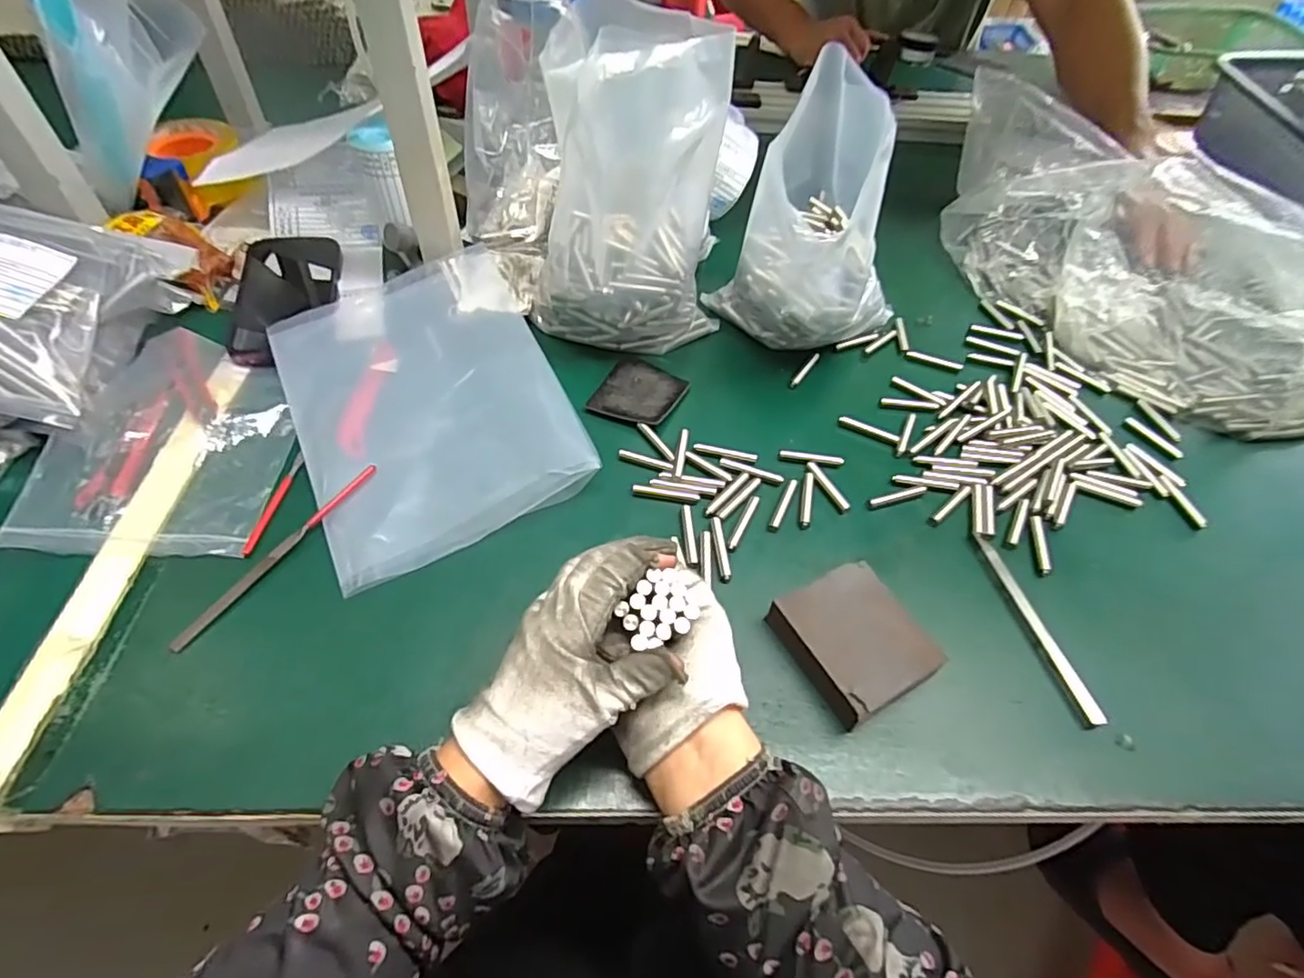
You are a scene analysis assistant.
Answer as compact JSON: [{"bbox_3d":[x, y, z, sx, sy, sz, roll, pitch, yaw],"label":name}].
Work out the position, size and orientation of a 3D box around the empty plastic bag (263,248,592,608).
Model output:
[{"bbox_3d":[-0.173,-0.075,0.467,0.194,0.028,0.271,-20,57,-16],"label":"empty plastic bag"}]

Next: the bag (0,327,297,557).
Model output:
[{"bbox_3d":[-0.339,-0.045,0.445,0.146,0.014,0.203,0,54,-3],"label":"bag"}]

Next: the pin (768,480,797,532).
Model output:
[{"bbox_3d":[0.094,0.010,0.440,0.007,0.004,0.049,23,56,14],"label":"pin"}]

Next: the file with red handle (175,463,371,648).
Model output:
[{"bbox_3d":[-0.238,0.039,0.395,0.010,0.005,0.154,27,57,16],"label":"file with red handle"}]

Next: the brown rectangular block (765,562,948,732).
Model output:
[{"bbox_3d":[0.121,0.091,0.370,0.071,0.028,0.079,-24,58,-18],"label":"brown rectangular block"}]

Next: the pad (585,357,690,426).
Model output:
[{"bbox_3d":[-0.010,-0.079,0.503,0.064,0.008,0.071,23,56,14],"label":"pad"}]

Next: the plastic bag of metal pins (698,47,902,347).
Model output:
[{"bbox_3d":[0.131,-0.216,0.497,0.126,0.200,0.127,38,61,23],"label":"plastic bag of metal pins"}]

